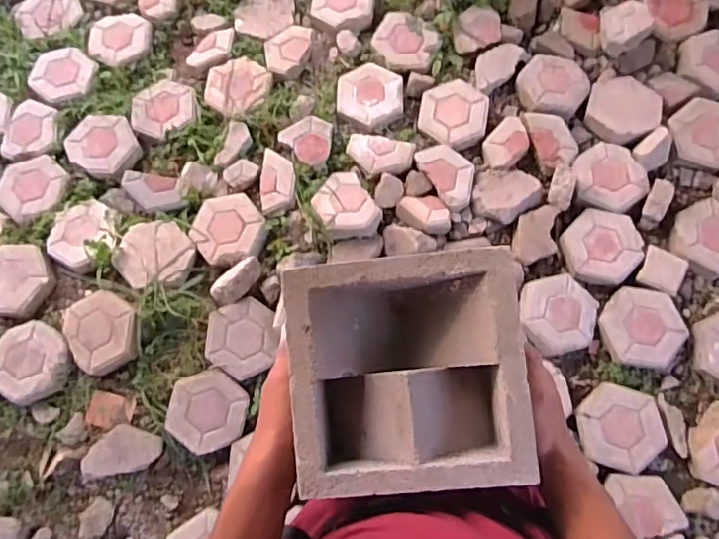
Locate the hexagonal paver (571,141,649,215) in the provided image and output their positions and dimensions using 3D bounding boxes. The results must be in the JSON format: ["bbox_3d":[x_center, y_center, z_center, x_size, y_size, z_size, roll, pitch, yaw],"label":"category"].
[{"bbox_3d":[0.713,-0.268,1.579,0.203,0.046,0.217,-8,74,-1],"label":"hexagonal paver"}]

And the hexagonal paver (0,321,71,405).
[{"bbox_3d":[-0.866,0.243,1.454,0.207,0.058,0.191,36,78,11],"label":"hexagonal paver"}]

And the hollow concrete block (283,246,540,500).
[{"bbox_3d":[0.040,0.093,0.490,0.194,0.085,0.192,-4,74,0],"label":"hollow concrete block"}]

